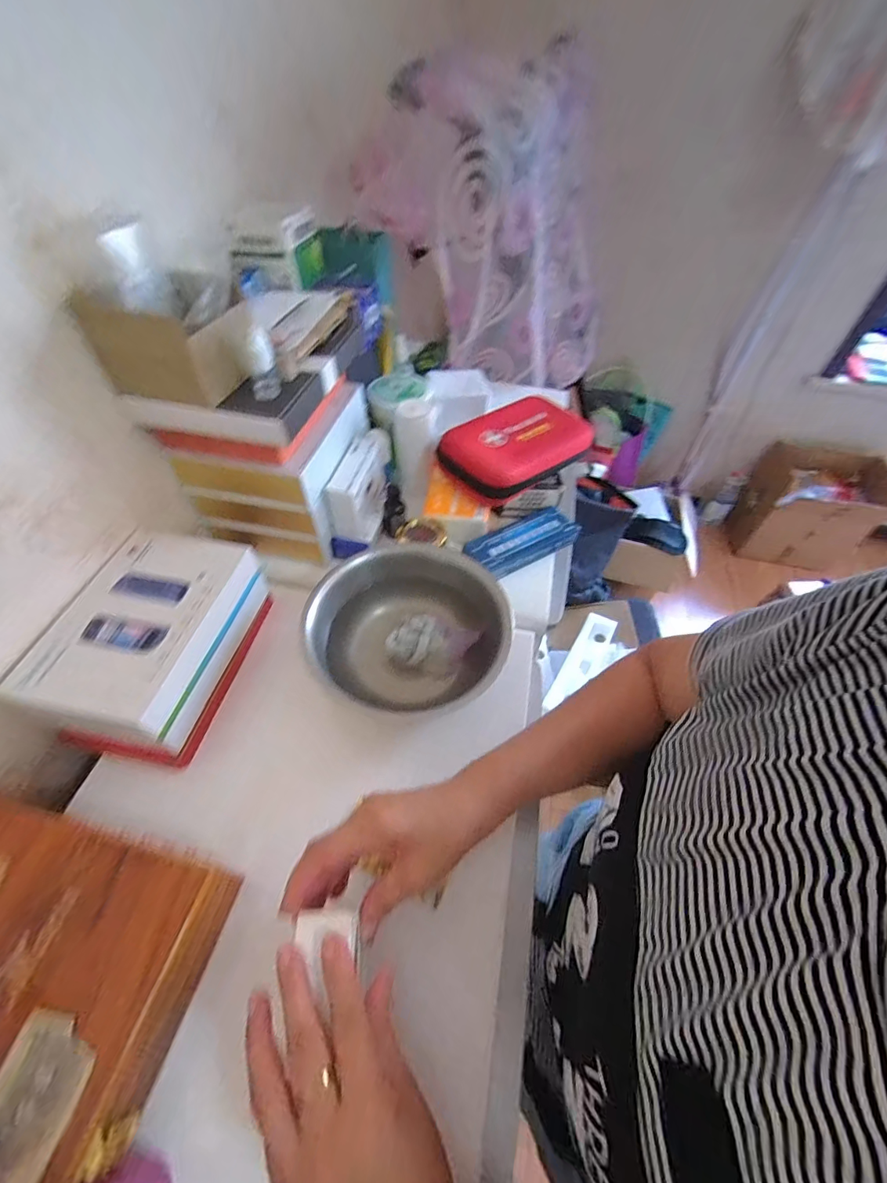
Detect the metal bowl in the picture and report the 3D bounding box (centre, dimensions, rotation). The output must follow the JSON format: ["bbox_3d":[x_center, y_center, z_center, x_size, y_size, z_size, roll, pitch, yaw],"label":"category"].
[{"bbox_3d":[-0.036,0.042,0.486,0.211,0.077,0.182,-9,53,-8],"label":"metal bowl"}]

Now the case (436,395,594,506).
[{"bbox_3d":[0.099,-0.199,0.607,0.203,0.046,0.134,-30,59,-22],"label":"case"}]

